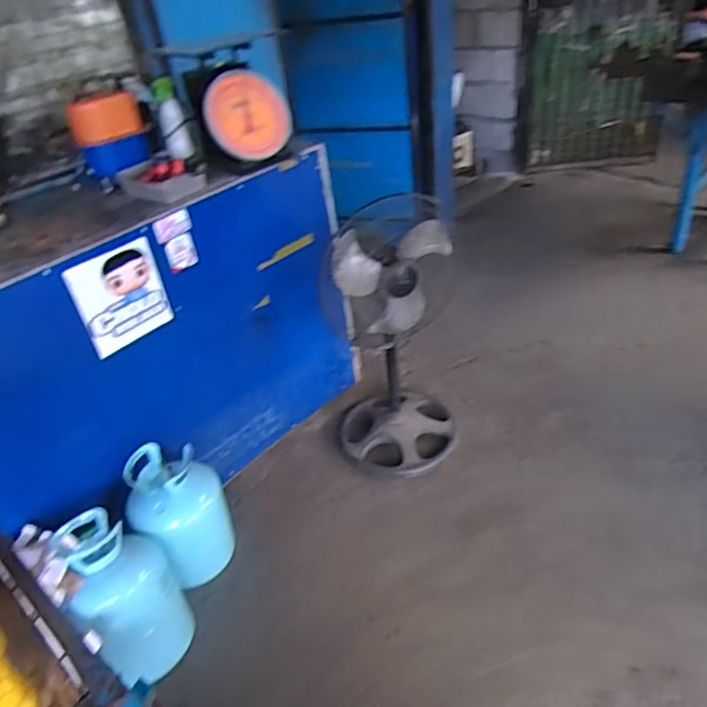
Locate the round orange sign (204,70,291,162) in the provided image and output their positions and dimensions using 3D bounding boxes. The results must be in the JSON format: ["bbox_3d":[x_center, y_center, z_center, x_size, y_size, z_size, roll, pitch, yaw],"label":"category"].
[{"bbox_3d":[-0.289,-0.652,1.579,0.219,0.240,0.047,-45,32,-3],"label":"round orange sign"}]

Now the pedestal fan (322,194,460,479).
[{"bbox_3d":[0.111,-0.047,1.785,0.401,0.832,0.445,-6,37,2],"label":"pedestal fan"}]

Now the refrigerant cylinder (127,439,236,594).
[{"bbox_3d":[-0.451,0.440,1.532,0.229,0.348,0.221,-20,38,-17],"label":"refrigerant cylinder"}]

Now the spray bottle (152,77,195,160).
[{"bbox_3d":[-0.542,-0.708,1.725,0.078,0.232,0.063,-16,6,-11],"label":"spray bottle"}]

